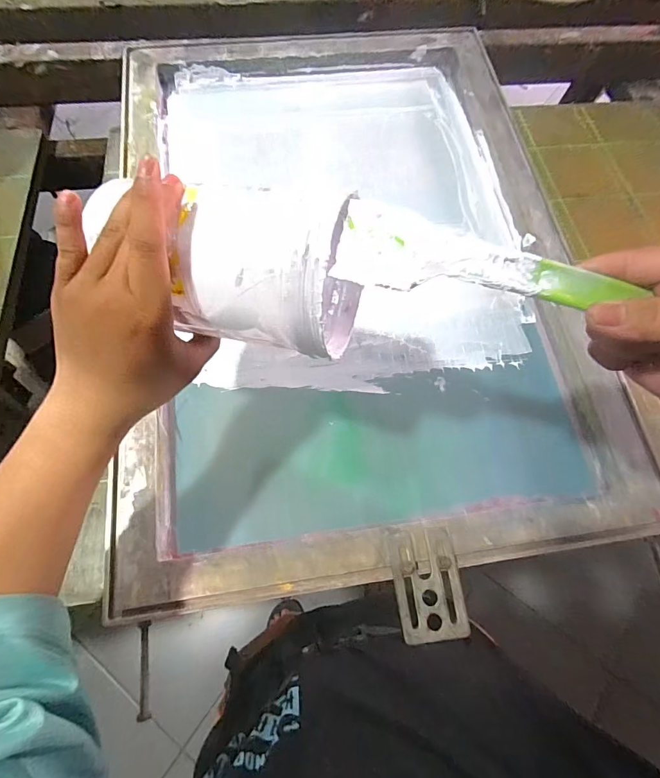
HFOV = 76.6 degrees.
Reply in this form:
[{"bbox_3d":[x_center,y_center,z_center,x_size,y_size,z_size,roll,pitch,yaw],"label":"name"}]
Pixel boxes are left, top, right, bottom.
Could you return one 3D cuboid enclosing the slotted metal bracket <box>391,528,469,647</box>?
[{"bbox_3d":[0.078,0.152,0.329,0.052,0.004,0.080,-4,66,-4],"label":"slotted metal bracket"}]

